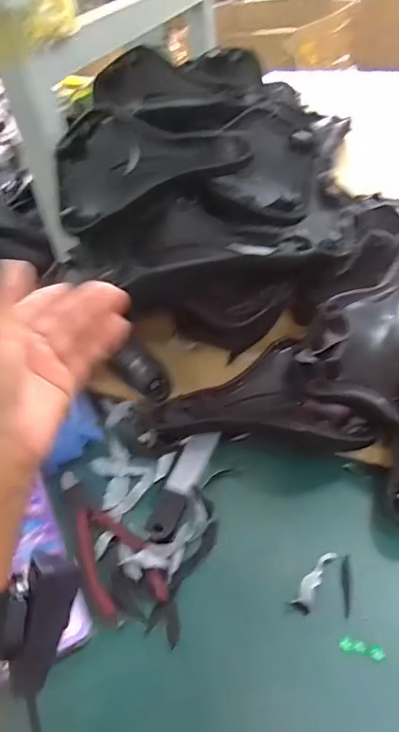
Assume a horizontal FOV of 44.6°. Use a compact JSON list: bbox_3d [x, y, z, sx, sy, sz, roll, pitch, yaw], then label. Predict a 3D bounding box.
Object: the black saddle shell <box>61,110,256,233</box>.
[{"bbox_3d":[-0.056,-0.216,0.520,0.202,0.082,0.079,-7,45,0],"label":"black saddle shell"}]

